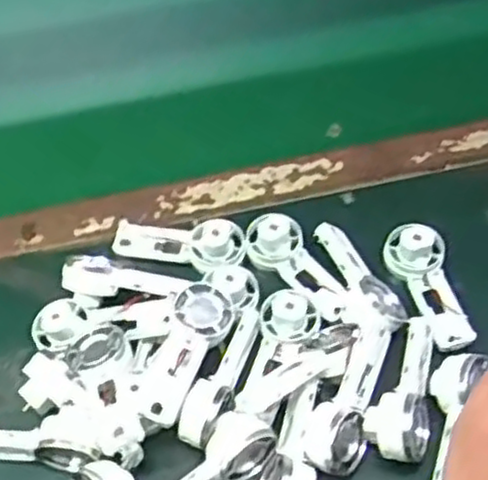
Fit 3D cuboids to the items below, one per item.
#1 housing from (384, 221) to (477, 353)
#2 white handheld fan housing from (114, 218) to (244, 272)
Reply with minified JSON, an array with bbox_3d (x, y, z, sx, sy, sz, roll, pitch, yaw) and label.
[{"bbox_3d":[0.126,0.028,0.508,0.036,0.022,0.091,-17,54,-9],"label":"housing"},{"bbox_3d":[-0.048,0.001,0.542,0.095,0.033,0.031,8,54,10],"label":"white handheld fan housing"}]

